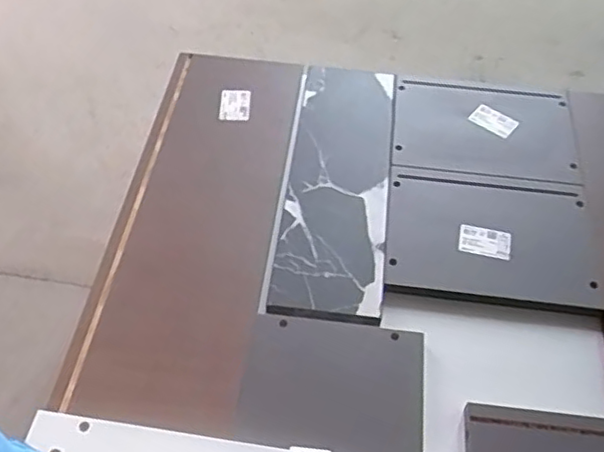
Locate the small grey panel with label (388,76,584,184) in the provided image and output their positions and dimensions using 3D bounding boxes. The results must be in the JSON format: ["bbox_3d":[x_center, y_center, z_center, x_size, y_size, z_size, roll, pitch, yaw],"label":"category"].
[{"bbox_3d":[0.252,-0.140,0.903,0.248,0.011,0.186,6,50,3],"label":"small grey panel with label"}]

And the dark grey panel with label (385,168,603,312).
[{"bbox_3d":[0.230,0.006,0.795,0.244,0.011,0.185,6,50,3],"label":"dark grey panel with label"}]

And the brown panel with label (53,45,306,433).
[{"bbox_3d":[-0.126,-0.025,0.799,0.187,0.027,0.551,6,50,3],"label":"brown panel with label"}]

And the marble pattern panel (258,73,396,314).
[{"bbox_3d":[0.046,-0.069,0.838,0.131,0.010,0.403,6,50,3],"label":"marble pattern panel"}]

